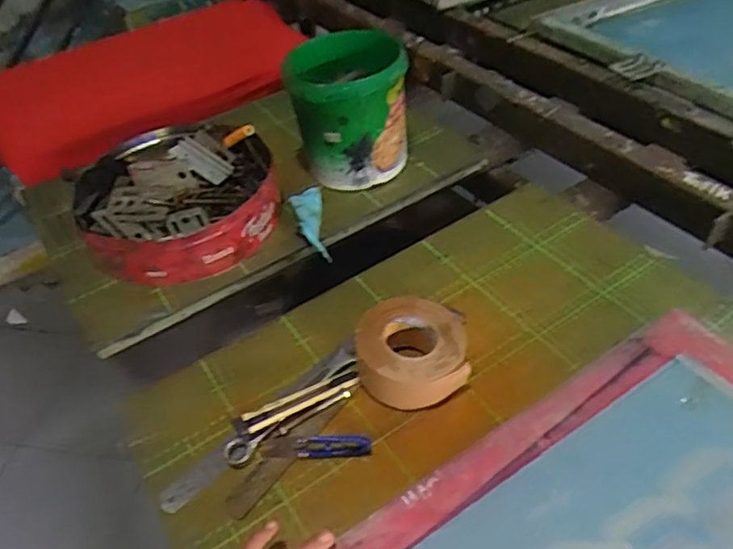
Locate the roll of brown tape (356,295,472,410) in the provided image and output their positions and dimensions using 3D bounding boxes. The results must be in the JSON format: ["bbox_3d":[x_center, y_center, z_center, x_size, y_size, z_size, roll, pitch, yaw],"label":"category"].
[{"bbox_3d":[0.046,0.074,0.604,0.107,0.061,0.104,-3,45,3],"label":"roll of brown tape"}]

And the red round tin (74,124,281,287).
[{"bbox_3d":[-0.252,-0.102,0.819,0.257,0.079,0.267,-14,45,-8],"label":"red round tin"}]

